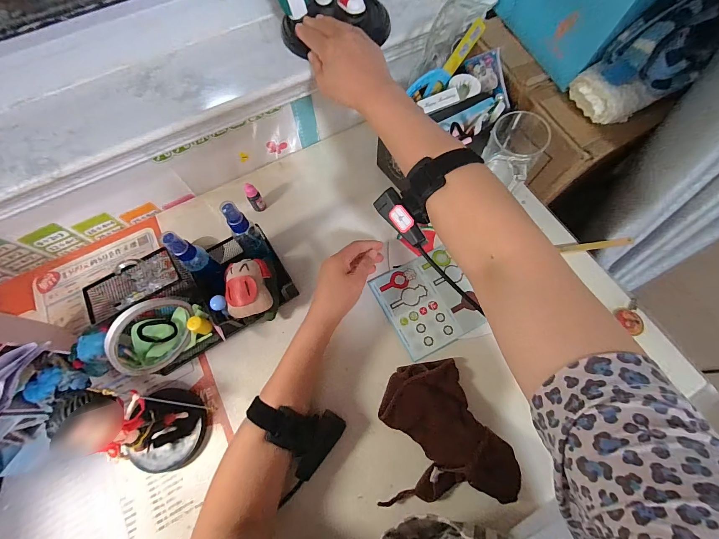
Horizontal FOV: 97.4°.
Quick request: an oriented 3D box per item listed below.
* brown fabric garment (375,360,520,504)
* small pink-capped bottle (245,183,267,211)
[{"bbox_3d":[0.095,0.181,0.360,0.132,0.051,0.145,0,67,1],"label":"brown fabric garment"},{"bbox_3d":[-0.160,-0.109,0.483,0.020,0.050,0.016,-27,69,-10],"label":"small pink-capped bottle"}]

